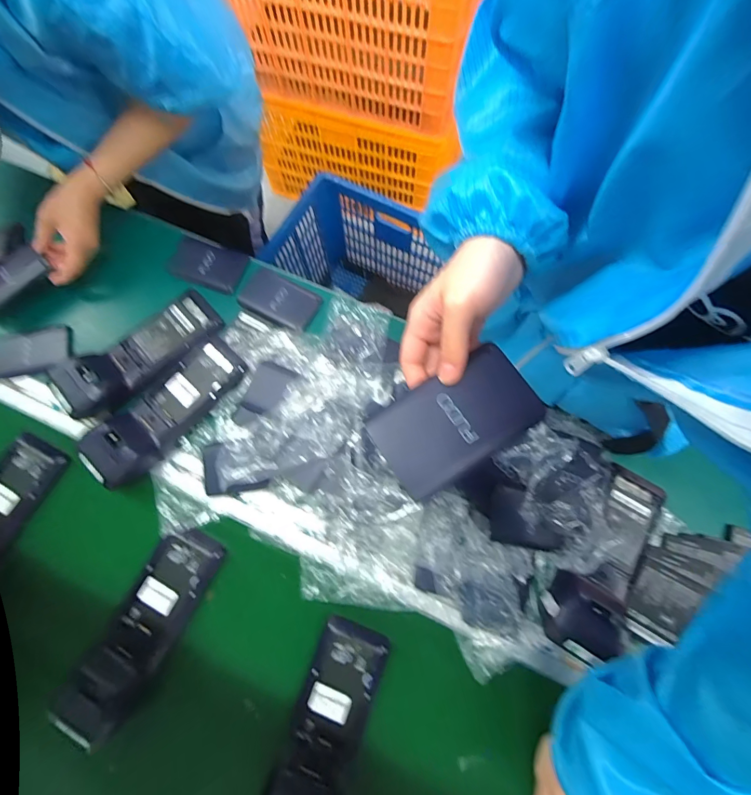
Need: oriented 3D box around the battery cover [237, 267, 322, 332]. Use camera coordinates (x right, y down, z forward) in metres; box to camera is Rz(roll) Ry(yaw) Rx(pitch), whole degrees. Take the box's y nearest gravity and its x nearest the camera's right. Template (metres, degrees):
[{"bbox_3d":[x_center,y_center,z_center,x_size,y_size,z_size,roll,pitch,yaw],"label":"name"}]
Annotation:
[{"bbox_3d":[-0.144,-0.146,0.581,0.115,0.009,0.071,27,77,8],"label":"battery cover"}]

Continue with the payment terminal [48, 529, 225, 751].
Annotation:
[{"bbox_3d":[-0.271,0.262,0.454,0.080,0.066,0.211,24,76,8],"label":"payment terminal"}]

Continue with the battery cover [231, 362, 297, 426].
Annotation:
[{"bbox_3d":[-0.154,-0.002,0.523,0.053,0.015,0.092,29,77,9],"label":"battery cover"}]

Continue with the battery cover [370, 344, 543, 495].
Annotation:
[{"bbox_3d":[0.056,0.014,0.272,0.111,0.009,0.064,-31,76,-7],"label":"battery cover"}]

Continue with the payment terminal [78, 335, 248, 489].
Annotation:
[{"bbox_3d":[-0.278,0.011,0.514,0.088,0.046,0.225,42,79,12],"label":"payment terminal"}]

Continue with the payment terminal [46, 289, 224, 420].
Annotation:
[{"bbox_3d":[-0.328,-0.068,0.538,0.225,0.046,0.088,-38,77,-9],"label":"payment terminal"}]

